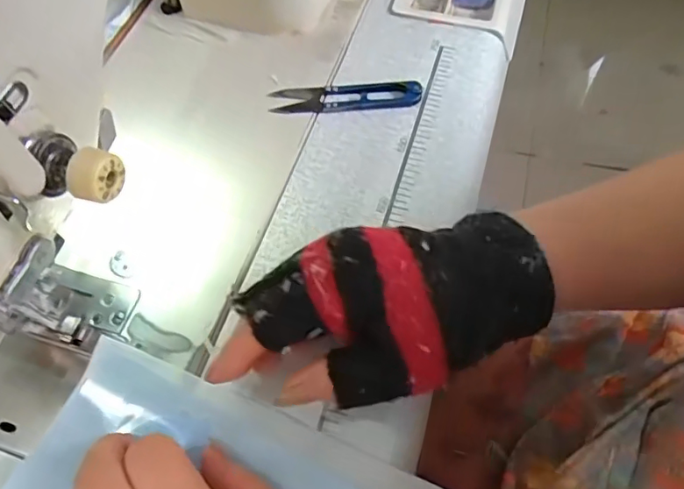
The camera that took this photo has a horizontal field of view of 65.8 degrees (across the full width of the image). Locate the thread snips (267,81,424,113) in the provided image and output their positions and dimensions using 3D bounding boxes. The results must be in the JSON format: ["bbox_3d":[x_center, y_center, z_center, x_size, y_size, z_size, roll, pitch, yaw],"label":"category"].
[{"bbox_3d":[0.002,-0.105,0.374,0.105,0.009,0.023,0,61,3],"label":"thread snips"}]

